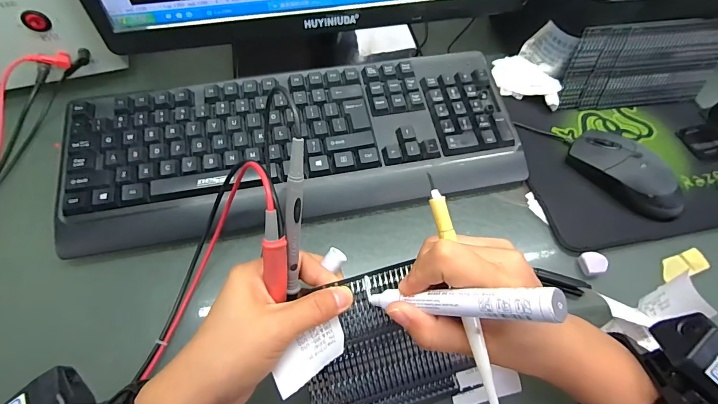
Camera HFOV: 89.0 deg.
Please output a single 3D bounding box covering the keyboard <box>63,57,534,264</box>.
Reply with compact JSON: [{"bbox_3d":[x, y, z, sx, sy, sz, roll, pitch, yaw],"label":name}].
[{"bbox_3d":[-0.057,-0.063,0.367,0.429,0.041,0.156,-10,62,-8],"label":"keyboard"}]

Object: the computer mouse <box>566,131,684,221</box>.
[{"bbox_3d":[0.269,-0.029,0.364,0.052,0.037,0.115,-40,69,-21],"label":"computer mouse"}]

